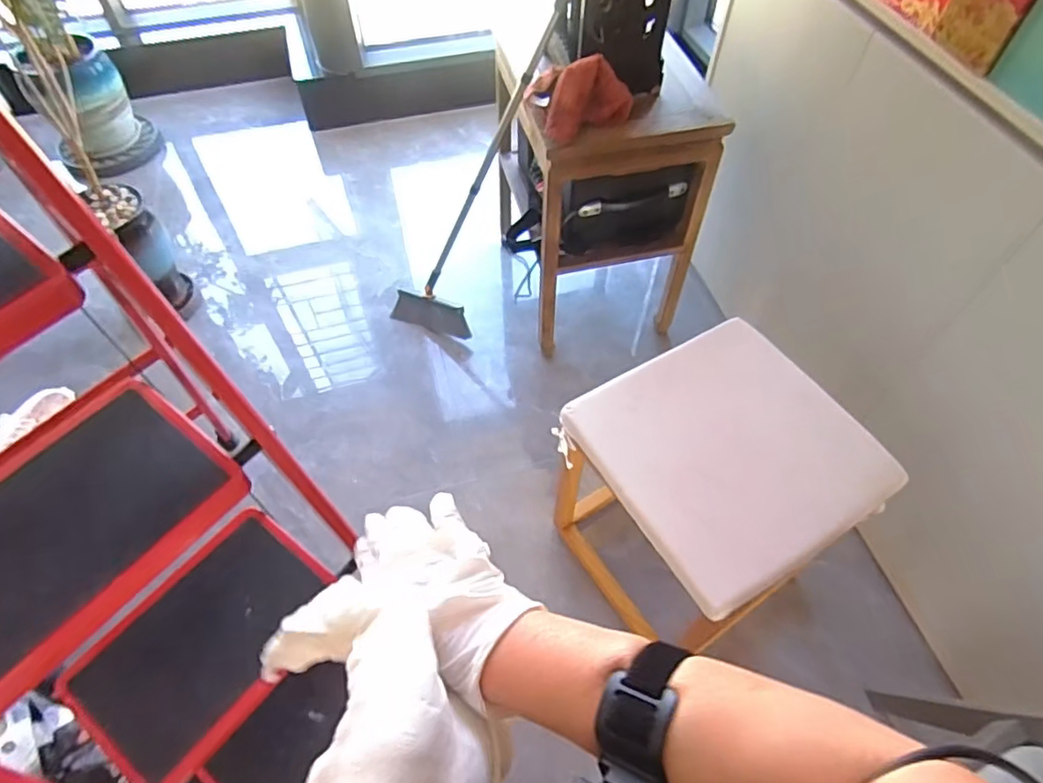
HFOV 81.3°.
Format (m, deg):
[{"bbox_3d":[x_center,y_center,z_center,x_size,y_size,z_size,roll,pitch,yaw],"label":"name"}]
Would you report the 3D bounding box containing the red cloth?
[{"bbox_3d":[0.105,-0.530,1.099,0.192,0.106,0.122,6,55,3],"label":"red cloth"}]

